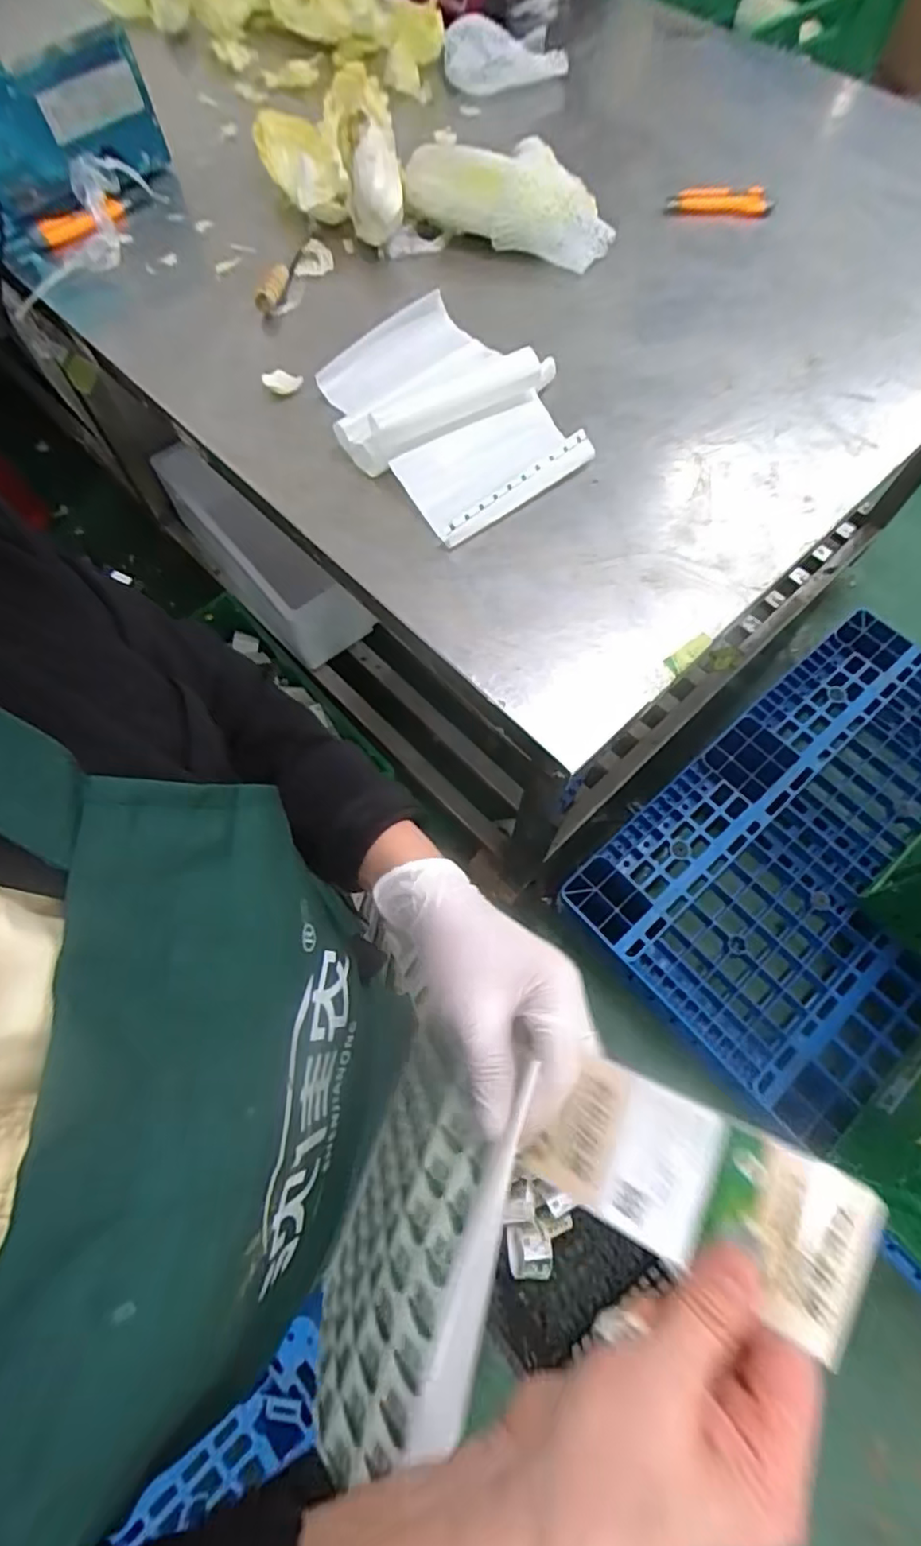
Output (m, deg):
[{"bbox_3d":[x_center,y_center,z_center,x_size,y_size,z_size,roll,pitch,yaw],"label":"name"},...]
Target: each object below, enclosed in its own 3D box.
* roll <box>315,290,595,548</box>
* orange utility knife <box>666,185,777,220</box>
[{"bbox_3d":[-0.017,-0.439,0.748,0.237,0.056,0.320,-37,72,-11],"label":"roll"},{"bbox_3d":[0.363,-0.796,0.878,0.144,0.024,0.029,4,69,4],"label":"orange utility knife"}]

